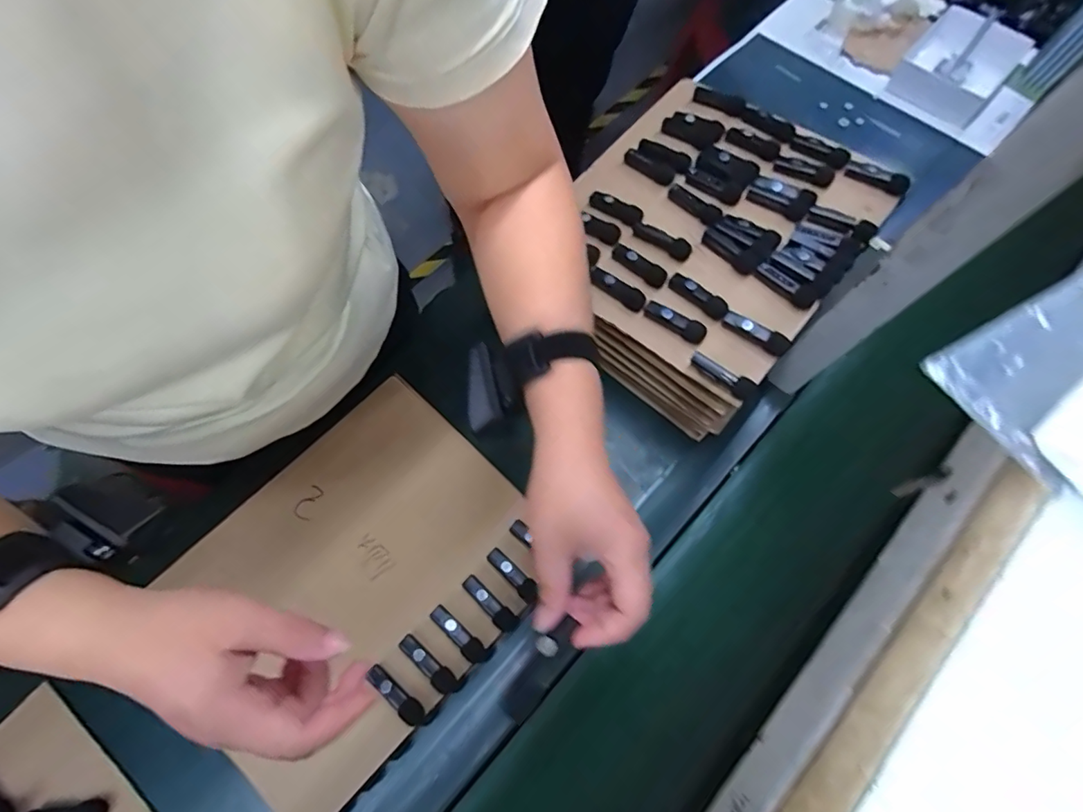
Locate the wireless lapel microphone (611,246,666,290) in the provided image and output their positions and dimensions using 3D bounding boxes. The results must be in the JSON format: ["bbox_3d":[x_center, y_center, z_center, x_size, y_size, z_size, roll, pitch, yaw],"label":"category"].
[{"bbox_3d":[0.101,-0.146,0.543,0.066,0.014,0.015,42,75,12],"label":"wireless lapel microphone"}]

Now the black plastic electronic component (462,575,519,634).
[{"bbox_3d":[-0.050,0.193,0.511,0.066,0.010,0.019,43,75,12],"label":"black plastic electronic component"}]

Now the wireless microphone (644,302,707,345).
[{"bbox_3d":[0.131,-0.082,0.514,0.063,0.018,0.014,33,73,10],"label":"wireless microphone"}]

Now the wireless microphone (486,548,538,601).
[{"bbox_3d":[-0.030,0.167,0.522,0.059,0.011,0.018,43,75,12],"label":"wireless microphone"}]

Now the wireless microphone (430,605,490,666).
[{"bbox_3d":[-0.078,0.220,0.502,0.069,0.011,0.019,42,75,12],"label":"wireless microphone"}]

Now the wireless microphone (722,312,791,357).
[{"bbox_3d":[0.207,-0.070,0.506,0.064,0.021,0.013,37,74,11],"label":"wireless microphone"}]

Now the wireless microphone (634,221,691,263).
[{"bbox_3d":[0.128,-0.176,0.557,0.066,0.021,0.015,41,75,12],"label":"wireless microphone"}]

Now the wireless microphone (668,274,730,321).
[{"bbox_3d":[0.157,-0.109,0.526,0.017,0.020,0.065,-42,77,-14],"label":"wireless microphone"}]

